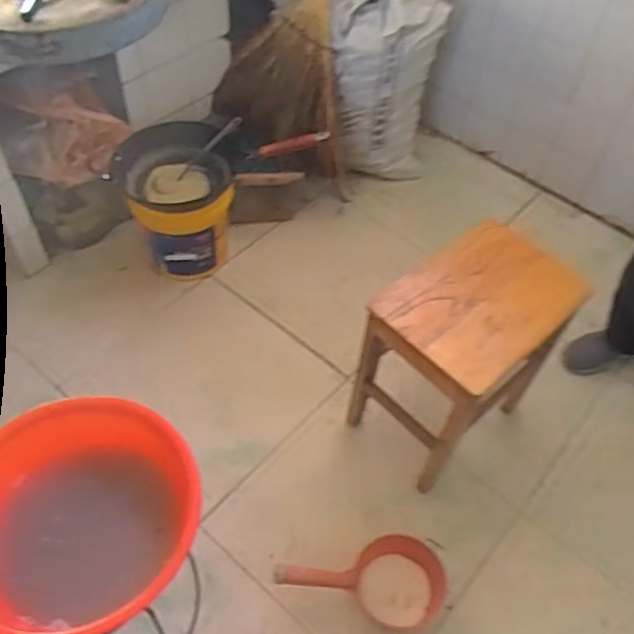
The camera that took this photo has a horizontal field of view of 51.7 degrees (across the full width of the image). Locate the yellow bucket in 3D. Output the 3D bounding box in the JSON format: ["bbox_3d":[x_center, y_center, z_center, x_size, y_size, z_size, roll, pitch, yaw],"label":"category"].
[{"bbox_3d":[-0.366,-0.297,1.759,0.270,0.313,0.298,-4,52,-6],"label":"yellow bucket"}]

